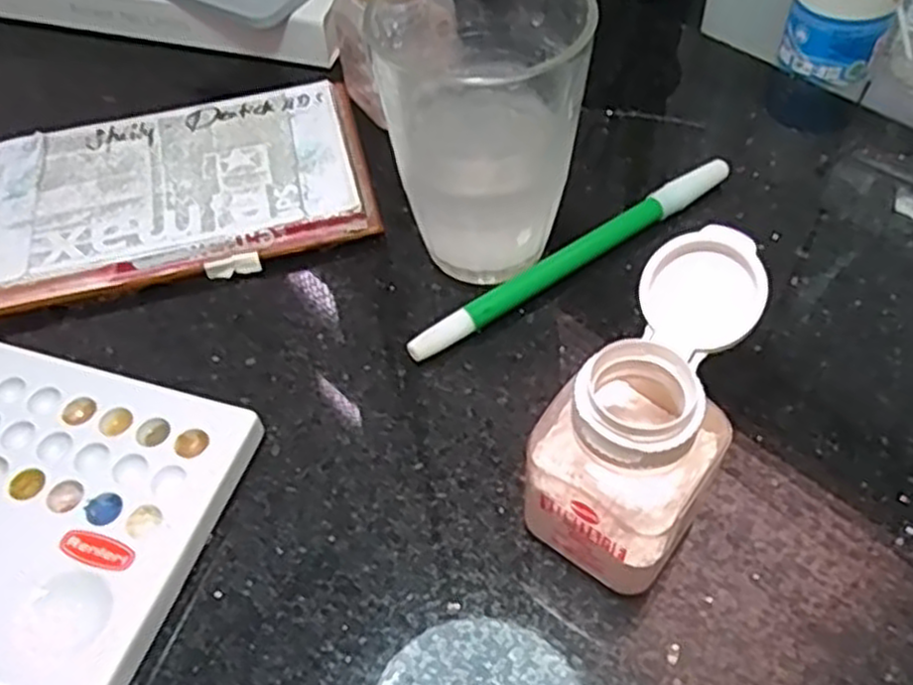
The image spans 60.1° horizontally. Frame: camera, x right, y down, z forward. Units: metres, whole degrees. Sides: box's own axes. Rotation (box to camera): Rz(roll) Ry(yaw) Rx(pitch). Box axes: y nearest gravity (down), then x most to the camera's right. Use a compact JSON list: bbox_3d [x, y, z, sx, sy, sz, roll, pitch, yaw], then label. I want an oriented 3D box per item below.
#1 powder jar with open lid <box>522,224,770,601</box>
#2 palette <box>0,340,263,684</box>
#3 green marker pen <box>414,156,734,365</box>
[{"bbox_3d":[0.050,0.020,0.207,0.042,0.075,0.066,30,61,21],"label":"powder jar with open lid"},{"bbox_3d":[-0.146,0.043,0.240,0.150,0.009,0.093,15,56,12],"label":"palette"},{"bbox_3d":[0.044,-0.032,0.286,0.143,0.008,0.009,-31,59,-19],"label":"green marker pen"}]

